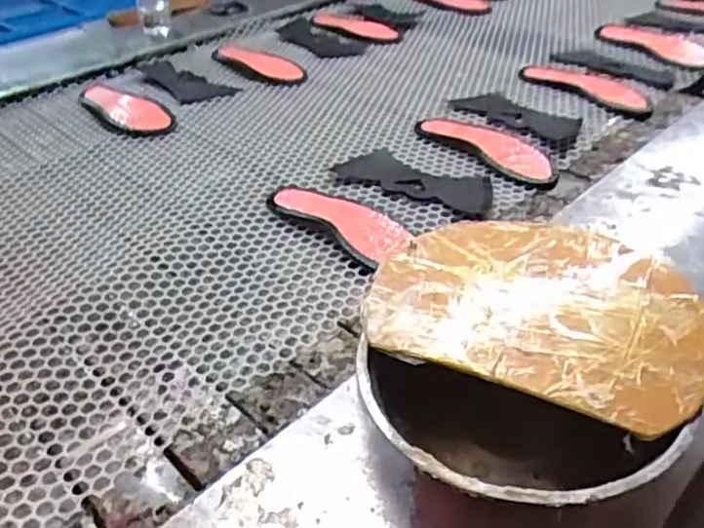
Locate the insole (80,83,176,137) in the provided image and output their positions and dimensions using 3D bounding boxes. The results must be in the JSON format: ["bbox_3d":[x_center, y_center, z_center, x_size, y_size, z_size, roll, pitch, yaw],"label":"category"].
[{"bbox_3d":[-0.366,-0.253,0.999,0.218,0.022,0.083,30,49,34],"label":"insole"}]

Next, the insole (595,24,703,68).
[{"bbox_3d":[0.523,-0.391,1.111,0.103,0.012,0.217,-18,41,-19],"label":"insole"}]

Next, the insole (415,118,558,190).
[{"bbox_3d":[0.186,-0.167,0.856,0.087,0.013,0.234,-29,46,-30],"label":"insole"}]

